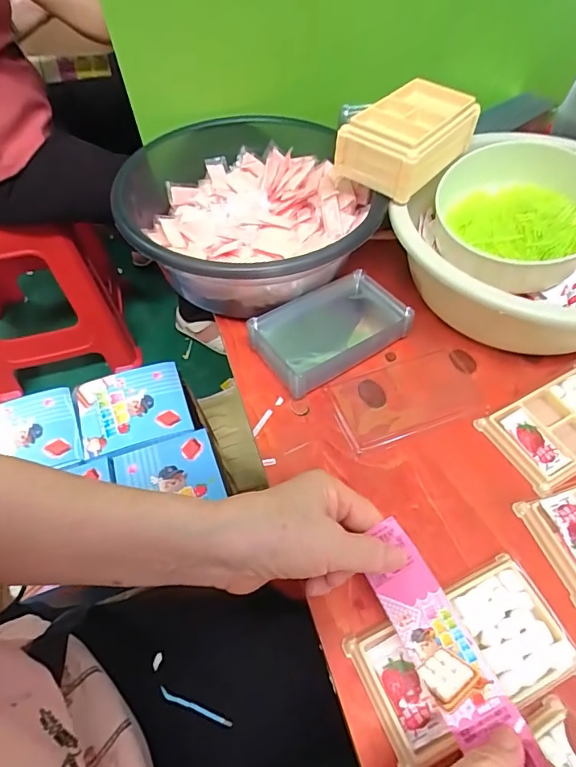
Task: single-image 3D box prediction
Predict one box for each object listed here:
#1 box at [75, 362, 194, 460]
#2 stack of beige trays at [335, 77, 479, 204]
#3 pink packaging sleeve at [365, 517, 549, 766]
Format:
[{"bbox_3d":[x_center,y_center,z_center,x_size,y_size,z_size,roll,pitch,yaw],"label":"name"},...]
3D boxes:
[{"bbox_3d":[-0.249,0.042,0.747,0.164,0.030,0.134,-14,56,-10],"label":"box"},{"bbox_3d":[0.121,-0.243,0.458,0.084,0.053,0.139,35,62,22],"label":"stack of beige trays"},{"bbox_3d":[0.091,0.155,0.270,0.035,0.027,0.147,-21,52,-13],"label":"pink packaging sleeve"}]

